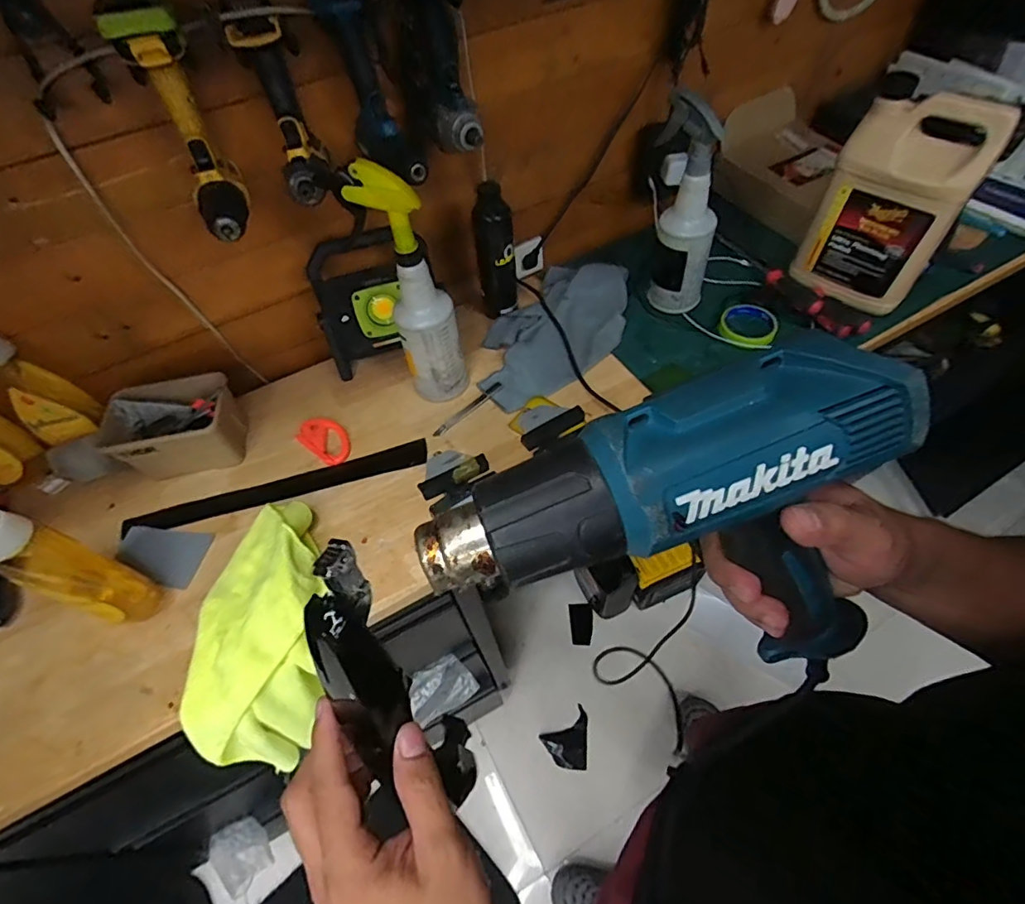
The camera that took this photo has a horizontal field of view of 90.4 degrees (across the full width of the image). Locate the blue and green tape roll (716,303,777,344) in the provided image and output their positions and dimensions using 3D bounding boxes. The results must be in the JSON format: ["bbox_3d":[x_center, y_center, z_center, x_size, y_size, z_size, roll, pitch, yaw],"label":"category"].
[{"bbox_3d":[0.382,-0.207,0.834,0.088,0.028,0.084,-2,55,3],"label":"blue and green tape roll"}]

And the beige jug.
[{"bbox_3d":[0.548,-0.360,0.748,0.176,0.271,0.095,29,62,23],"label":"beige jug"}]

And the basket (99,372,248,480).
[{"bbox_3d":[-0.482,-0.030,0.739,0.161,0.103,0.103,-12,55,-3],"label":"basket"}]

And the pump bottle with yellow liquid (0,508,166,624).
[{"bbox_3d":[-0.477,0.128,0.549,0.070,0.227,0.059,20,59,18],"label":"pump bottle with yellow liquid"}]

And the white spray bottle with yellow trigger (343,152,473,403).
[{"bbox_3d":[-0.122,-0.200,0.679,0.087,0.330,0.071,-13,55,-4],"label":"white spray bottle with yellow trigger"}]

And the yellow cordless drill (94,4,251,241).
[{"bbox_3d":[-0.323,-0.325,0.513,0.066,0.173,0.156,-29,58,-15],"label":"yellow cordless drill"}]

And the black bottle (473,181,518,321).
[{"bbox_3d":[-0.027,-0.323,0.824,0.061,0.208,0.063,-6,55,1],"label":"black bottle"}]

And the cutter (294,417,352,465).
[{"bbox_3d":[-0.281,-0.023,0.764,0.094,0.012,0.056,31,63,24],"label":"cutter"}]

